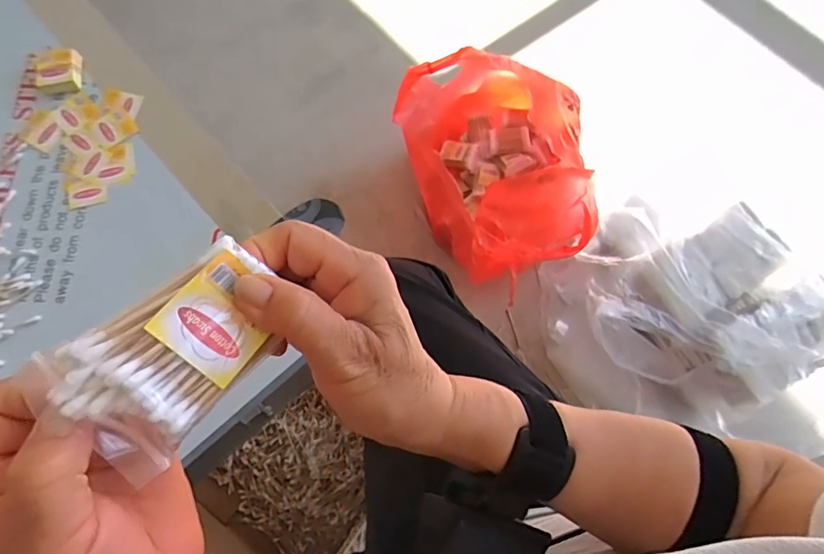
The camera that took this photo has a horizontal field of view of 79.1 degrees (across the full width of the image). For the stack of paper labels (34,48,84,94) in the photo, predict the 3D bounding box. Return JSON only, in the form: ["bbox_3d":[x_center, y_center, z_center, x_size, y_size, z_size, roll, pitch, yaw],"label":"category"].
[{"bbox_3d":[-0.398,-0.232,0.562,0.047,0.016,0.052,-9,74,-2],"label":"stack of paper labels"}]

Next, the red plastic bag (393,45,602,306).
[{"bbox_3d":[0.163,-0.204,0.920,0.288,0.206,0.422,-20,75,-5],"label":"red plastic bag"}]

